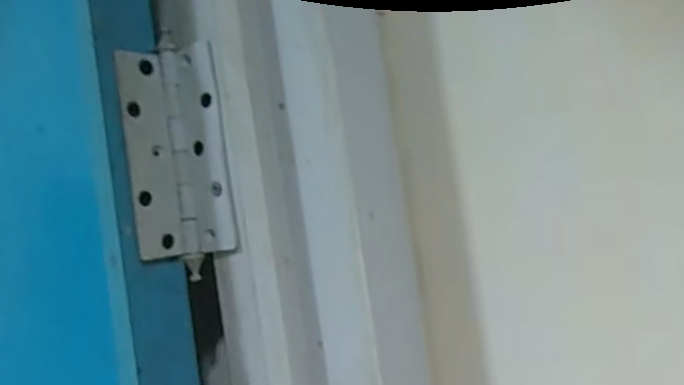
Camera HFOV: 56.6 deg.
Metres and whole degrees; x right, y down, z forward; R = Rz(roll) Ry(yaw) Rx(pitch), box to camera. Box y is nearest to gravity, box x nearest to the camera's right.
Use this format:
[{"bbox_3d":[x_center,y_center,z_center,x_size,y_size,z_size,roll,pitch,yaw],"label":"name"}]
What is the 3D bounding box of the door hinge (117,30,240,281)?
[{"bbox_3d":[-0.084,-0.022,0.325,0.038,0.111,0.036,-9,-2,42],"label":"door hinge"}]

